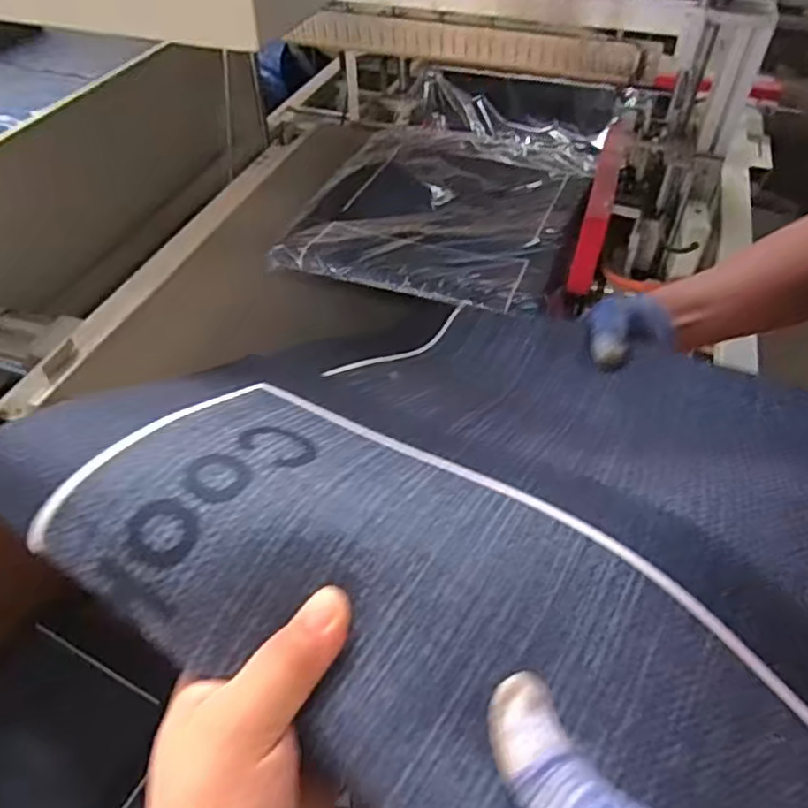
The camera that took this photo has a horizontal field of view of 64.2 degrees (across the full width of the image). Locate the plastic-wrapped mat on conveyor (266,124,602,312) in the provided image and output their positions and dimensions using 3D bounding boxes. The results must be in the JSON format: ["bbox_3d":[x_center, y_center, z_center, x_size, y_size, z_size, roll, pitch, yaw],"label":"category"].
[{"bbox_3d":[0.084,-0.375,1.169,0.462,0.031,0.581,16,49,13],"label":"plastic-wrapped mat on conveyor"}]

